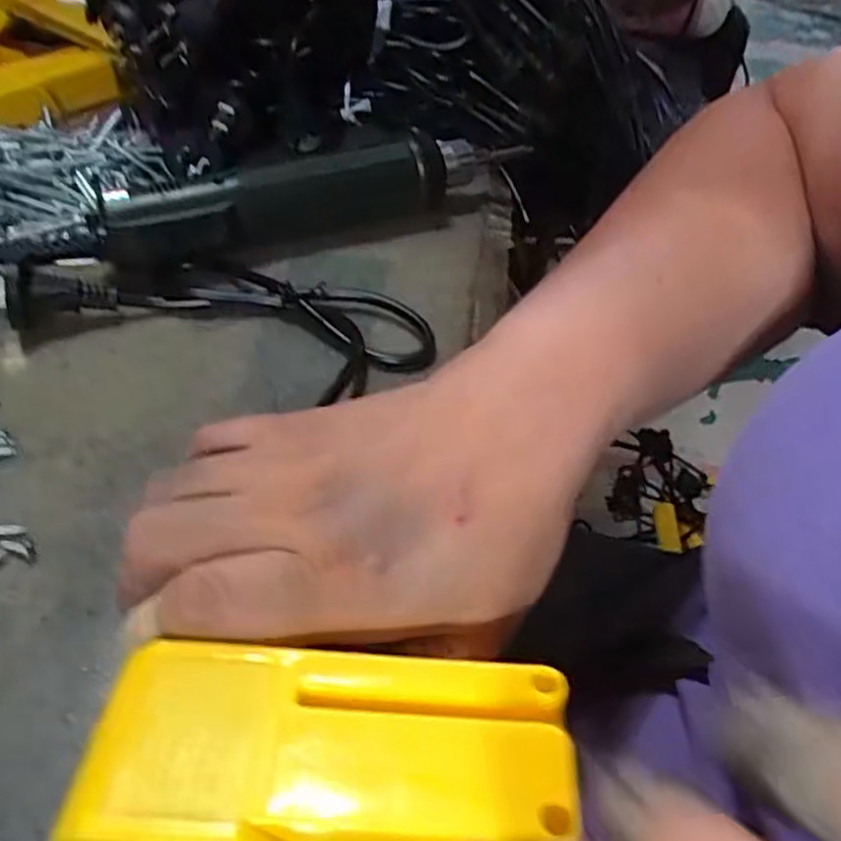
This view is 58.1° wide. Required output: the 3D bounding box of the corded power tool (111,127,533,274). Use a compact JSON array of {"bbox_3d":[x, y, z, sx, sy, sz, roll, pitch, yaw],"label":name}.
[{"bbox_3d":[-0.053,-0.128,0.420,0.235,0.052,0.031,-17,48,-20],"label":"corded power tool"}]

